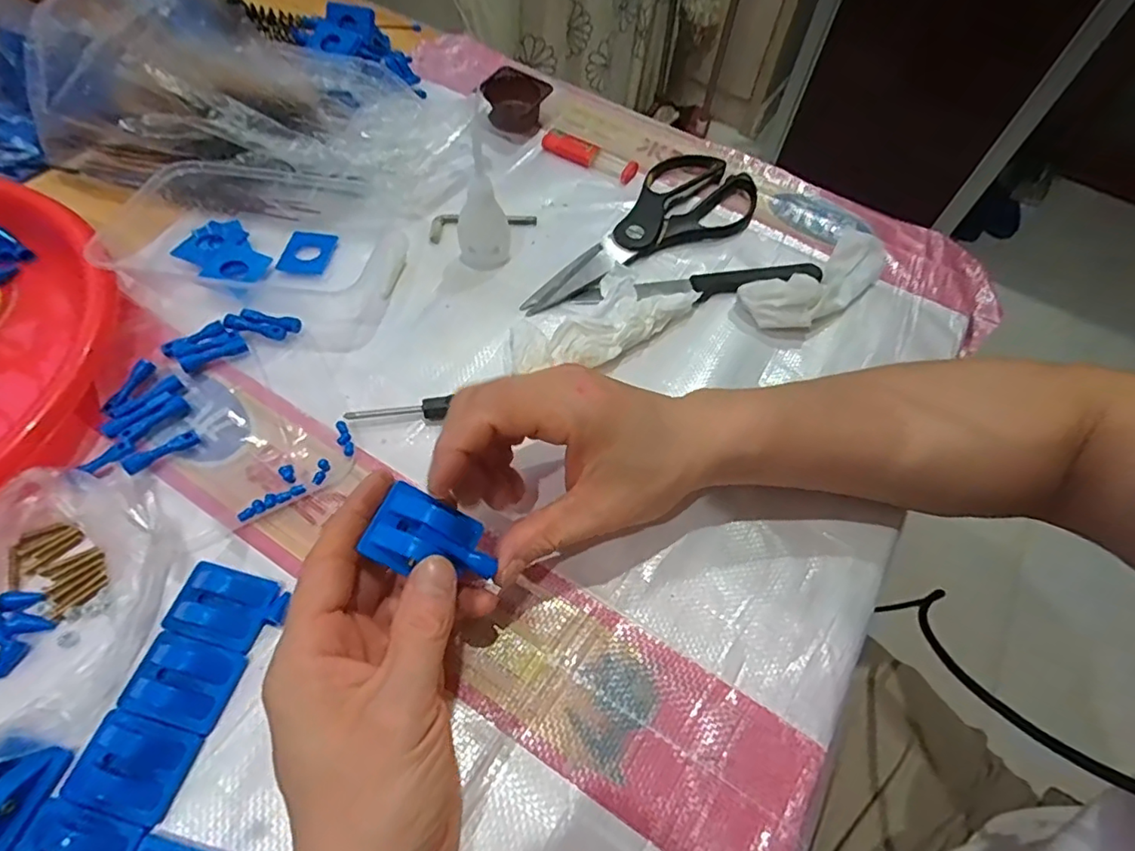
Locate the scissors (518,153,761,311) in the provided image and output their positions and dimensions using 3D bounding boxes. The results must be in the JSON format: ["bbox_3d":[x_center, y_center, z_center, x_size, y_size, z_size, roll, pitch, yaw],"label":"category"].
[{"bbox_3d":[0.068,-0.139,0.424,0.089,0.012,0.217,30,61,13],"label":"scissors"}]

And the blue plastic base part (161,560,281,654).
[{"bbox_3d":[-0.168,0.086,0.275,0.045,0.013,0.033,16,59,5],"label":"blue plastic base part"}]

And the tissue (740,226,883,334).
[{"bbox_3d":[0.182,-0.103,0.404,0.130,0.026,0.046,-30,66,-20],"label":"tissue"}]

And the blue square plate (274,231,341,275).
[{"bbox_3d":[-0.182,-0.122,0.401,0.031,0.004,0.037,11,65,-5],"label":"blue square plate"}]

